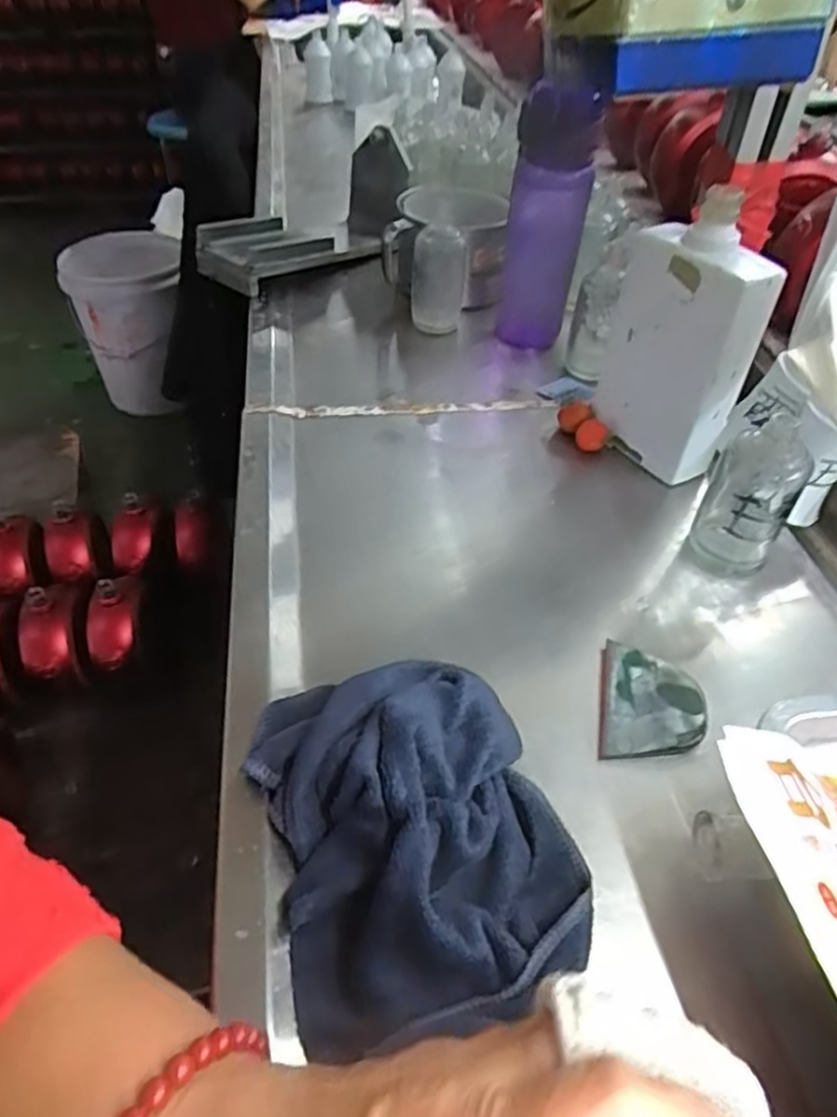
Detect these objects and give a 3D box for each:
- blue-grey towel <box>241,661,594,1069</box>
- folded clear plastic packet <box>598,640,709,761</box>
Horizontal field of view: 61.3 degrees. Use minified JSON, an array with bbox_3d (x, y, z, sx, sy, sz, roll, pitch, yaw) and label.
[{"bbox_3d":[-0.003,0.124,0.339,0.134,0.052,0.168,-14,46,-14],"label":"blue-grey towel"},{"bbox_3d":[0.138,0.085,0.418,0.058,0.009,0.079,9,45,8],"label":"folded clear plastic packet"}]

